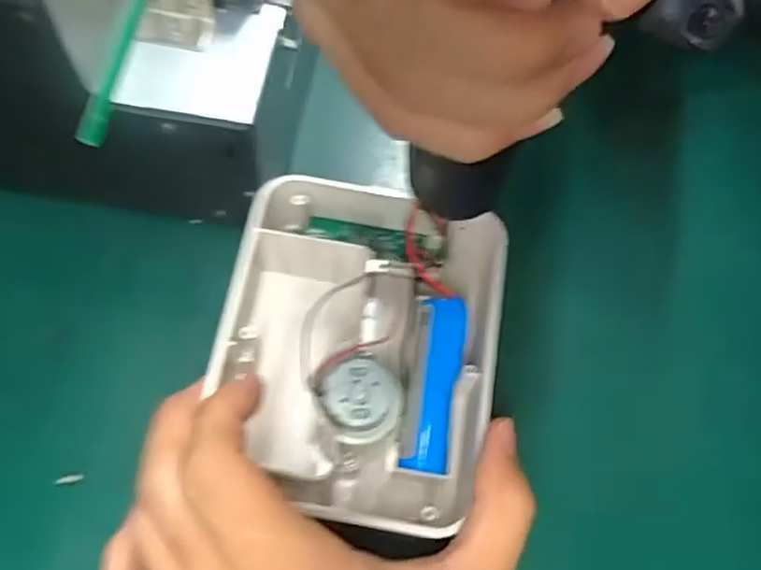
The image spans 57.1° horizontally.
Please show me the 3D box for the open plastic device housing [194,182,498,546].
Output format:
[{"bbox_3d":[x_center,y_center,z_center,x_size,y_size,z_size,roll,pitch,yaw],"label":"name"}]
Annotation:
[{"bbox_3d":[-0.008,0.021,0.272,0.105,0.041,0.134,9,67,2],"label":"open plastic device housing"}]

